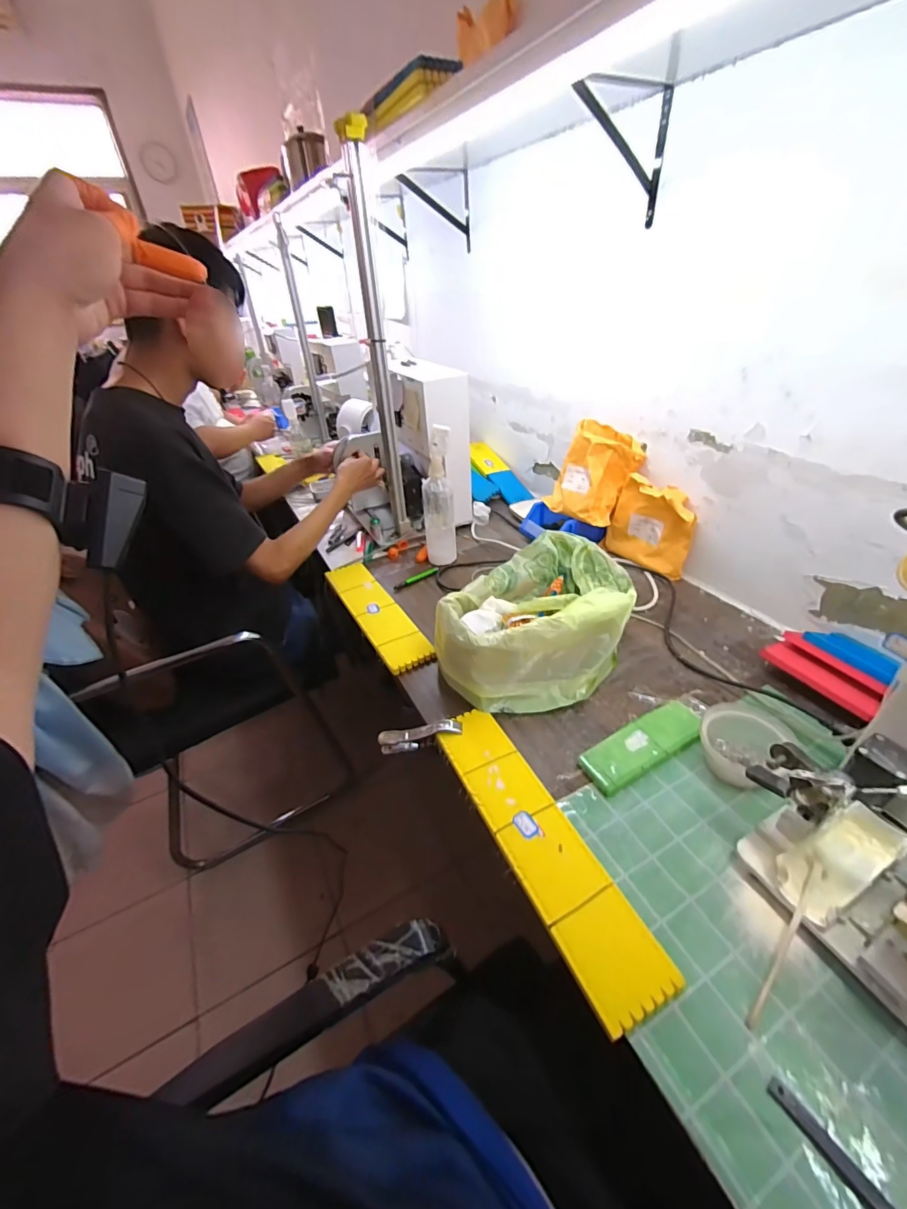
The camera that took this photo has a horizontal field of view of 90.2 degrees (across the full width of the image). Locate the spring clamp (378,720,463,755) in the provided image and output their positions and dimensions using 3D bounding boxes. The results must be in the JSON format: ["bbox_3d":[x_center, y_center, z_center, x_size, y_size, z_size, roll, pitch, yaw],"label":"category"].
[{"bbox_3d":[-0.046,0.184,0.630,0.120,0.035,0.020,-18,34,12],"label":"spring clamp"}]

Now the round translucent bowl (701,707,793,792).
[{"bbox_3d":[0.343,0.171,0.547,0.081,0.052,0.083,-2,36,1],"label":"round translucent bowl"}]

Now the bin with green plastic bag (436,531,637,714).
[{"bbox_3d":[0.129,0.028,0.699,0.302,0.127,0.222,-30,44,-32],"label":"bin with green plastic bag"}]

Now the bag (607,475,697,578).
[{"bbox_3d":[0.391,-0.155,0.895,0.054,0.167,0.167,-17,38,-19],"label":"bag"}]

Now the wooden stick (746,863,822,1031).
[{"bbox_3d":[0.295,0.298,0.400,0.008,0.012,0.155,29,60,36],"label":"wooden stick"}]

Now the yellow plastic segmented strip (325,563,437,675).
[{"bbox_3d":[-0.153,0.006,0.852,0.081,0.015,0.352,-21,40,-23],"label":"yellow plastic segmented strip"}]

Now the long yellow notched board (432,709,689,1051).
[{"bbox_3d":[0.088,0.250,0.500,0.080,0.010,0.337,-18,38,-20],"label":"long yellow notched board"}]

